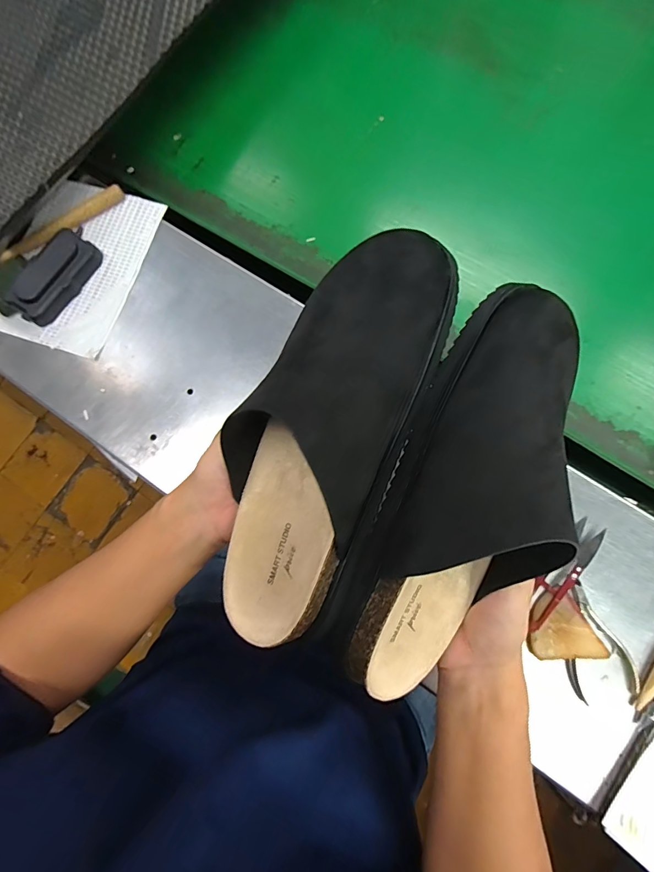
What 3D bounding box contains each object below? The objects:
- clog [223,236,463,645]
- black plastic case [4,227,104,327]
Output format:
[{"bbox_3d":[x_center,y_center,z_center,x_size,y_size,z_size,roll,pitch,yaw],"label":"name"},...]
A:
[{"bbox_3d":[-0.004,-0.003,0.224,0.093,0.083,0.254,26,95,4],"label":"clog"},{"bbox_3d":[-0.302,-0.177,0.427,0.046,0.029,0.105,35,83,9],"label":"black plastic case"}]

